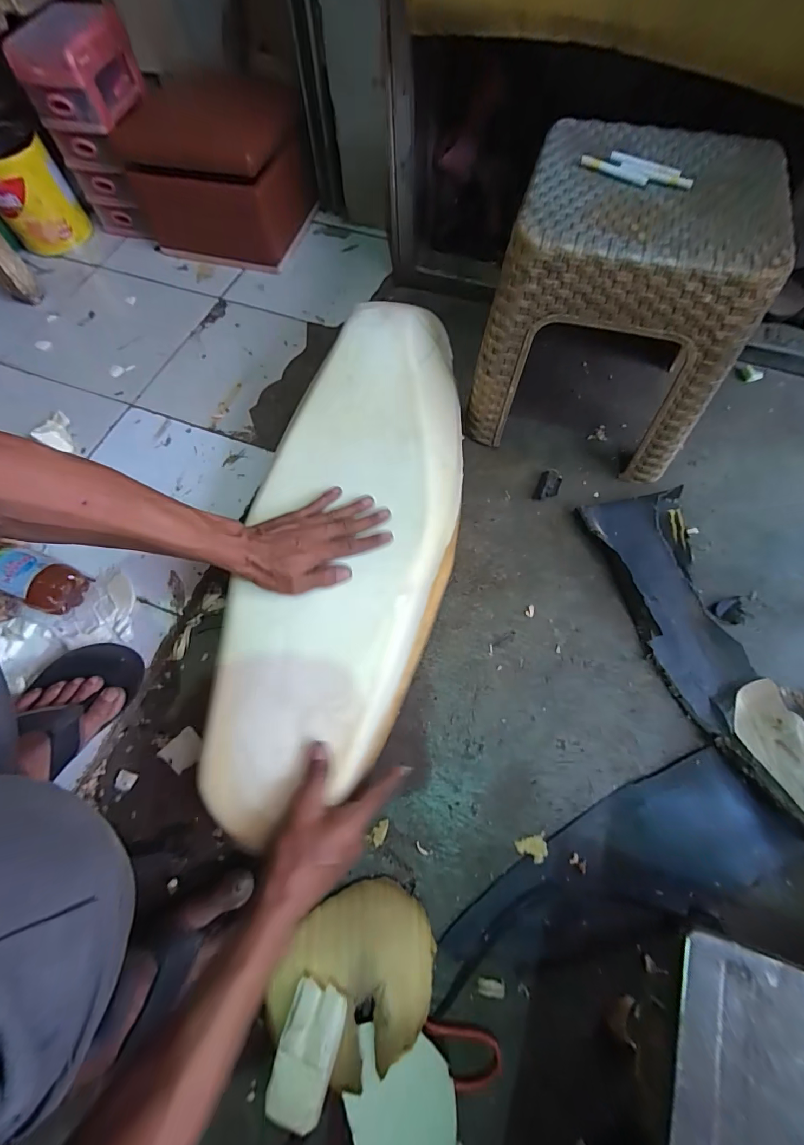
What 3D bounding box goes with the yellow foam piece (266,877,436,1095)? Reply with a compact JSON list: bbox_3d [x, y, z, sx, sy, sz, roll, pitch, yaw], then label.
[{"bbox_3d":[-0.048,0.398,0.414,0.165,0.020,0.133,-20,52,-12],"label":"yellow foam piece"}]

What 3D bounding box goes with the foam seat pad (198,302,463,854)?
[{"bbox_3d":[-0.074,-0.043,0.525,0.260,0.114,0.640,11,72,5],"label":"foam seat pad"}]

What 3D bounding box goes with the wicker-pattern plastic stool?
[{"bbox_3d":[0.290,-0.365,0.599,0.305,0.293,0.292,17,68,7],"label":"wicker-pattern plastic stool"}]

